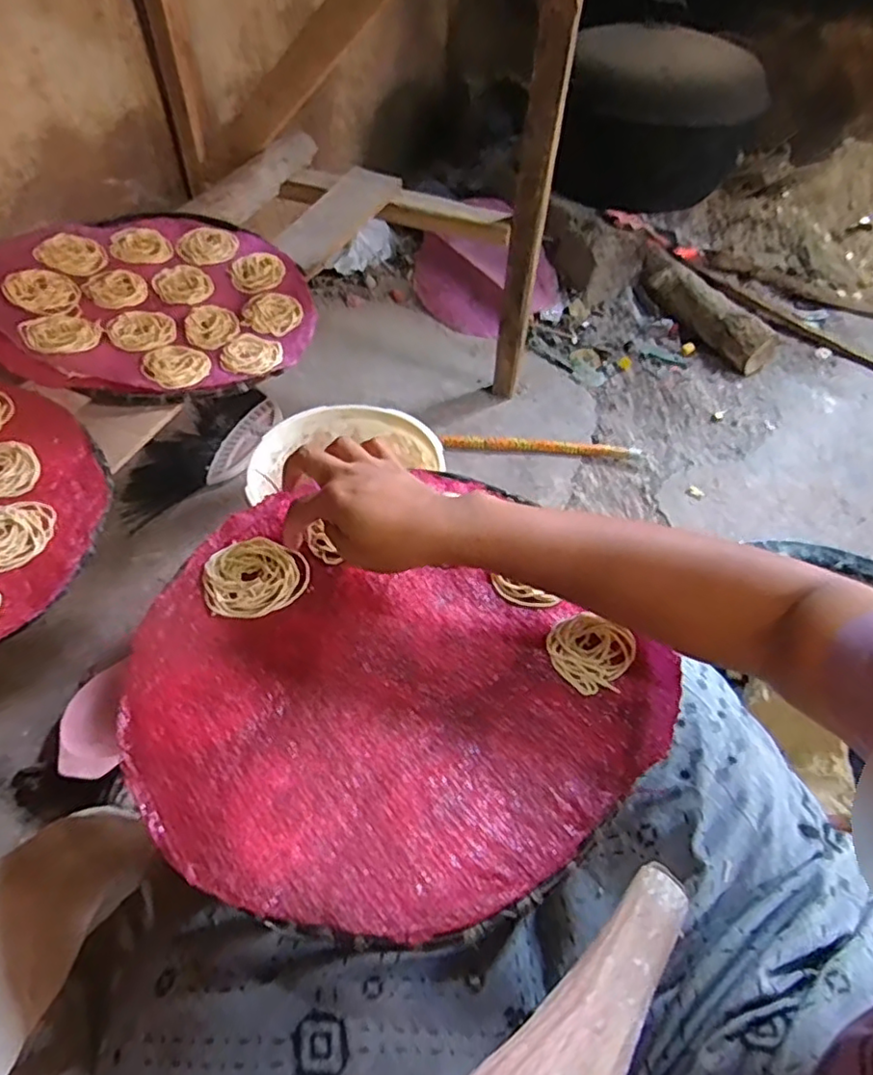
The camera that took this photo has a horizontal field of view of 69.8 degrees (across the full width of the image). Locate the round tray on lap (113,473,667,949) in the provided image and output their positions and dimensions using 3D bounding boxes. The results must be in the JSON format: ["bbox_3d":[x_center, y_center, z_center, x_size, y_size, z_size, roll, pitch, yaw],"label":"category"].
[{"bbox_3d":[-0.037,0.086,0.437,0.321,0.012,0.325,1,50,-1],"label":"round tray on lap"}]

